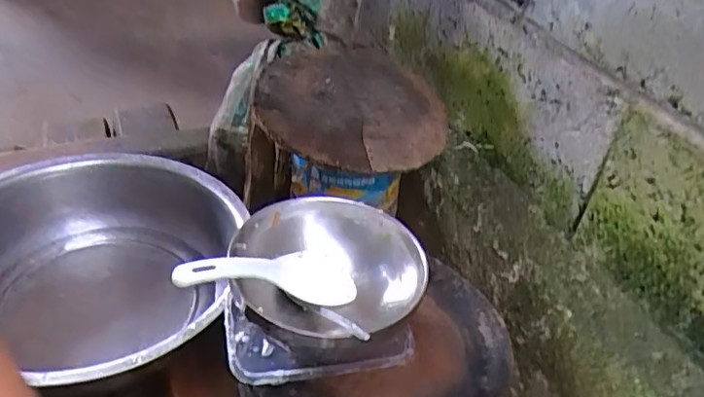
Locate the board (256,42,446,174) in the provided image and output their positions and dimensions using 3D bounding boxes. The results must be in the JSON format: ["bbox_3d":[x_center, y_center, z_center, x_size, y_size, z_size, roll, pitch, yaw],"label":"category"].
[{"bbox_3d":[0.002,-0.127,0.734,0.233,0.035,0.261,13,45,4],"label":"board"}]

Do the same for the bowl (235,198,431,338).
[{"bbox_3d":[-0.025,0.073,0.518,0.166,0.067,0.156,5,37,-3],"label":"bowl"}]

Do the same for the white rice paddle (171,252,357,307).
[{"bbox_3d":[-0.072,0.064,0.501,0.173,0.036,0.061,13,25,-45],"label":"white rice paddle"}]

